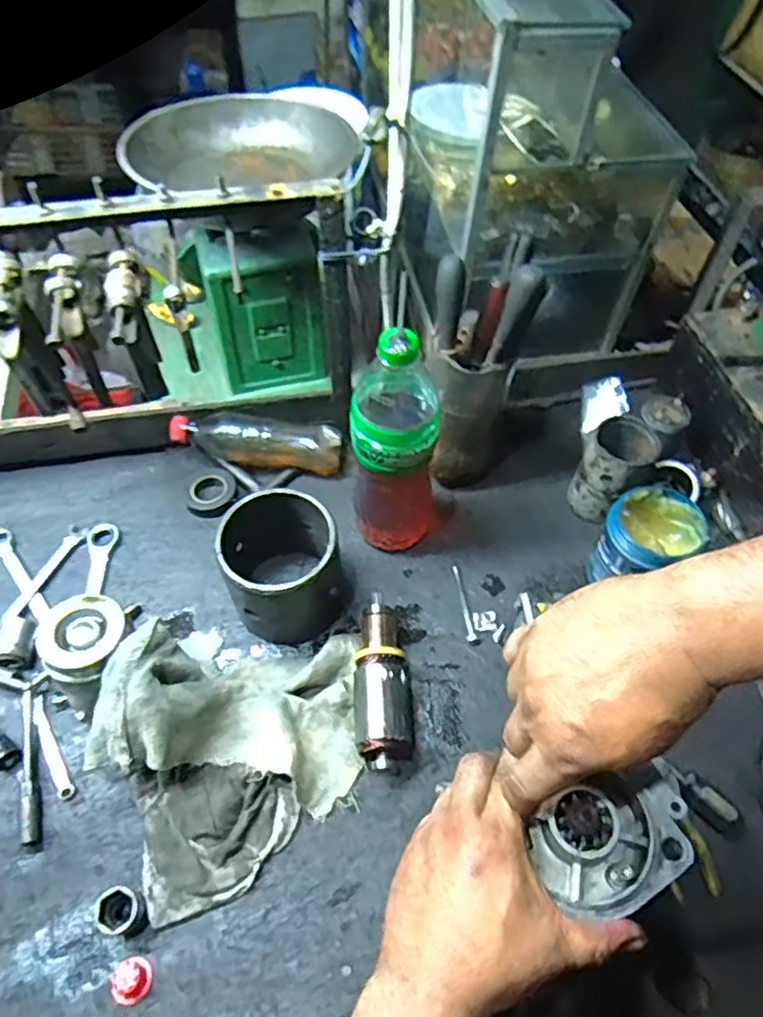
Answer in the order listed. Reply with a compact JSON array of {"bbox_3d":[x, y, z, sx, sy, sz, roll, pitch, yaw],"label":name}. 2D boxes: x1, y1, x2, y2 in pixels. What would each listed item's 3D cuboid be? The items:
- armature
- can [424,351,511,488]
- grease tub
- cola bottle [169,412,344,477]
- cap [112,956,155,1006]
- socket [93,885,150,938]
[{"bbox_3d":[0.000,0.157,0.619,0.049,0.048,0.154,-2,54,-2],"label":"armature"},{"bbox_3d":[0.089,-0.105,0.725,0.085,0.176,0.093,12,55,6],"label":"can"},{"bbox_3d":[0.261,0.041,0.672,0.095,0.099,0.081,-24,59,-18],"label":"grease tub"},{"bbox_3d":[-0.141,-0.073,0.772,0.192,0.059,0.051,7,54,4],"label":"cola bottle"},{"bbox_3d":[-0.190,0.359,0.510,0.028,0.016,0.030,0,54,-1],"label":"cap"},{"bbox_3d":[-0.201,0.313,0.522,0.032,0.038,0.031,0,54,-1],"label":"socket"}]

